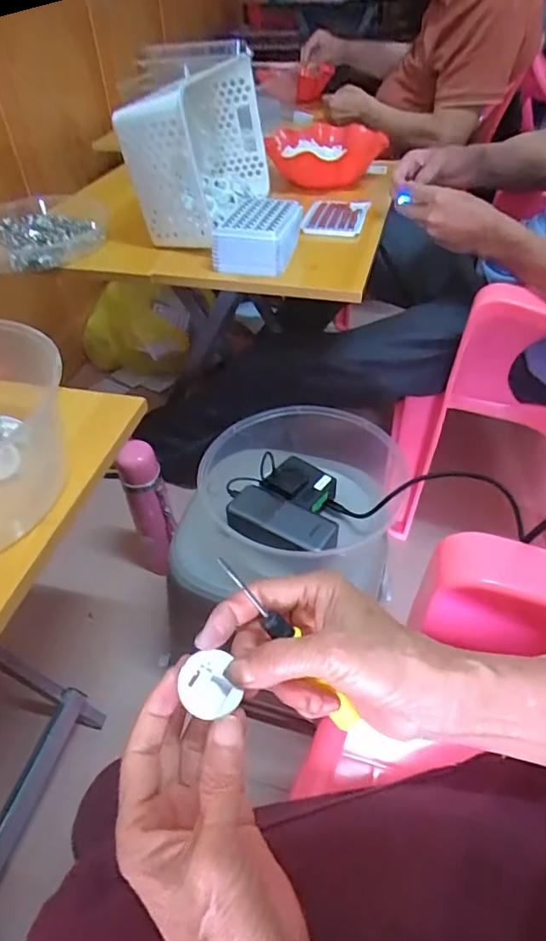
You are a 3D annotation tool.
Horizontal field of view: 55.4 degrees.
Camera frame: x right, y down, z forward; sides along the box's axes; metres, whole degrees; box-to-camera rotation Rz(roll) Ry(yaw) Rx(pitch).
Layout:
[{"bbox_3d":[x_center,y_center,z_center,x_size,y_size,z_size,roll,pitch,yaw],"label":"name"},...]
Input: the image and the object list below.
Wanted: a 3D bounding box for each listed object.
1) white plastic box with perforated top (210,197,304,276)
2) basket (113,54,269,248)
[{"bbox_3d":[-0.022,-0.324,0.723,0.108,0.060,0.109,7,46,8],"label":"white plastic box with perforated top"},{"bbox_3d":[-0.109,-0.494,0.786,0.122,0.164,0.310,8,46,10],"label":"basket"}]

